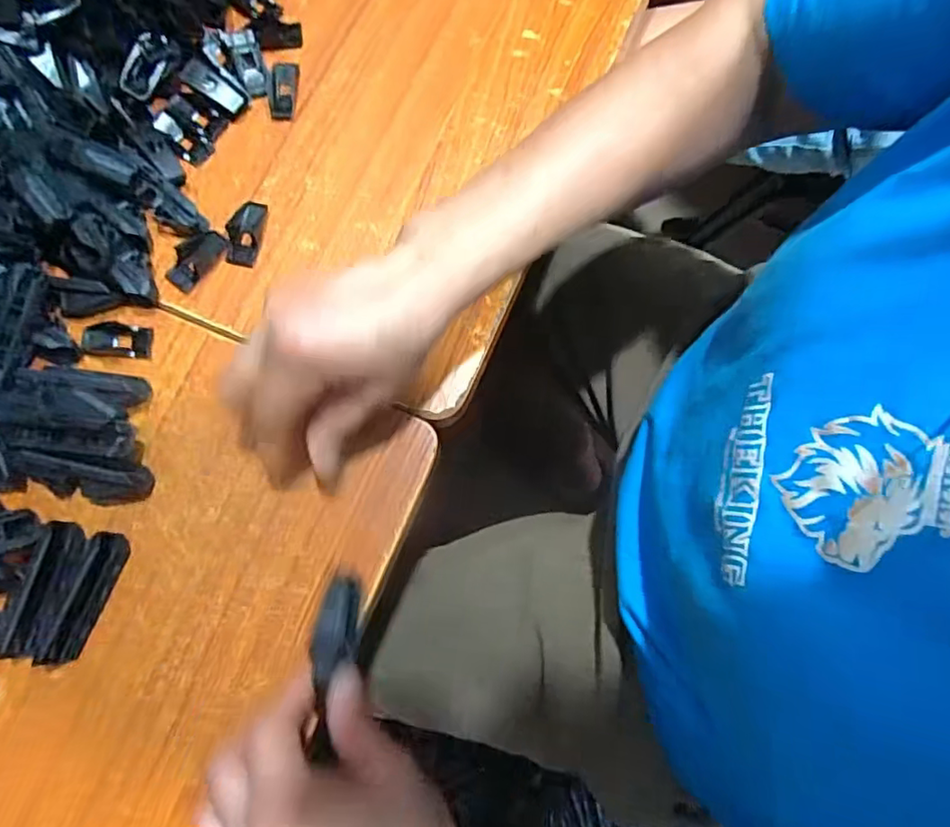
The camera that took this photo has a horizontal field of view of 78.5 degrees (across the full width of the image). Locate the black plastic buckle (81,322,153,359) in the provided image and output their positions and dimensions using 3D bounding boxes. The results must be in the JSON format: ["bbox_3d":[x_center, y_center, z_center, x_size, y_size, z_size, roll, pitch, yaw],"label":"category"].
[{"bbox_3d":[-0.219,-0.045,0.355,0.043,0.005,0.019,7,79,1],"label":"black plastic buckle"}]

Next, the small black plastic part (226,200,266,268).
[{"bbox_3d":[-0.145,-0.115,0.367,0.019,0.007,0.044,11,79,2],"label":"small black plastic part"}]

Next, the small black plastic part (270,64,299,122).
[{"bbox_3d":[-0.129,-0.219,0.391,0.018,0.004,0.042,2,79,0],"label":"small black plastic part"}]

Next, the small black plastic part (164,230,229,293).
[{"bbox_3d":[-0.175,-0.097,0.364,0.023,0.005,0.042,32,80,6],"label":"small black plastic part"}]

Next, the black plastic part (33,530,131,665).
[{"bbox_3d":[-0.214,0.103,0.321,0.015,0.016,0.073,19,79,4],"label":"black plastic part"}]

